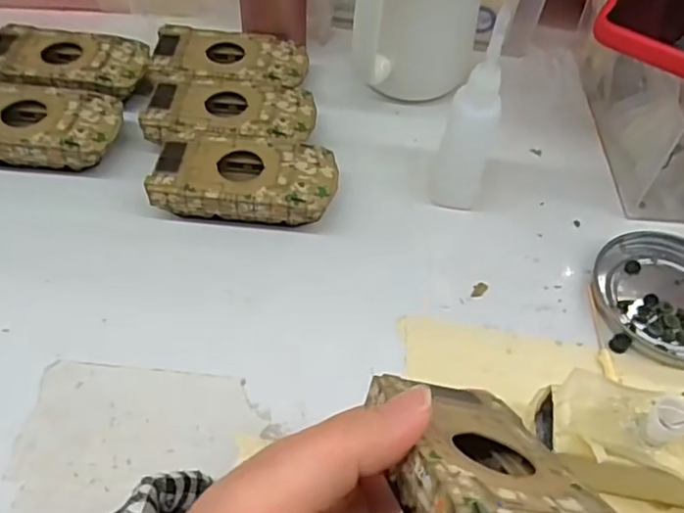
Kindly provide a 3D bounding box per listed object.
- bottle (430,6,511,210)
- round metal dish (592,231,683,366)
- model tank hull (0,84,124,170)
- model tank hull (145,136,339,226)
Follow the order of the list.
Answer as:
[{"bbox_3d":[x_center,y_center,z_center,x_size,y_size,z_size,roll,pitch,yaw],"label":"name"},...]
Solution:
[{"bbox_3d":[0.068,-0.069,0.324,0.026,0.102,0.029,11,52,4],"label":"bottle"},{"bbox_3d":[0.170,0.019,0.323,0.076,0.008,0.078,2,52,-3],"label":"round metal dish"},{"bbox_3d":[-0.177,-0.073,0.358,0.094,0.024,0.050,5,52,0],"label":"model tank hull"},{"bbox_3d":[-0.052,-0.039,0.342,0.095,0.026,0.050,3,52,-2],"label":"model tank hull"}]

